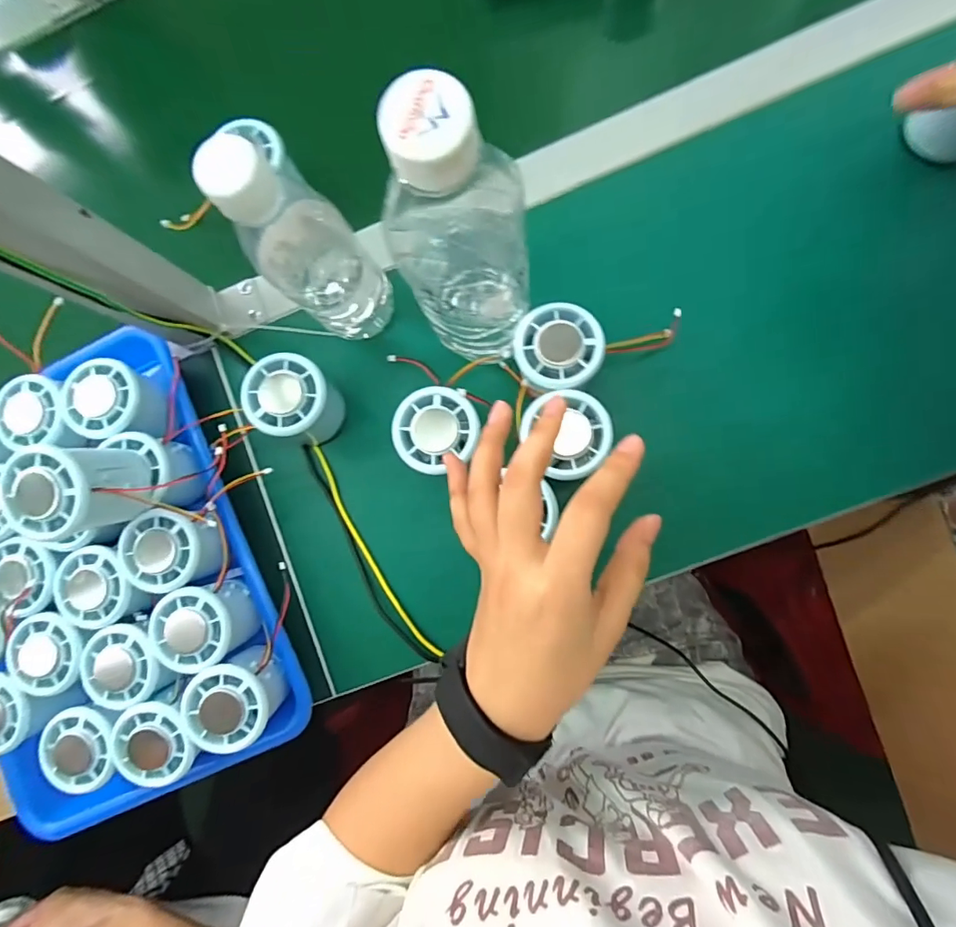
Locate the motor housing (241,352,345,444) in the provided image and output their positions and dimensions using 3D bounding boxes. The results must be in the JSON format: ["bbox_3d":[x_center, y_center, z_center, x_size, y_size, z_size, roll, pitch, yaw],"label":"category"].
[{"bbox_3d":[-0.129,-0.046,0.367,0.050,0.066,0.053,0,86,7],"label":"motor housing"}]

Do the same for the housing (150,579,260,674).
[{"bbox_3d":[-0.192,0.114,0.358,0.056,0.044,0.055,-10,85,6],"label":"housing"}]

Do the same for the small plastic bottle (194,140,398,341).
[{"bbox_3d":[-0.105,-0.131,0.311,0.052,0.180,0.059,41,92,8],"label":"small plastic bottle"}]

